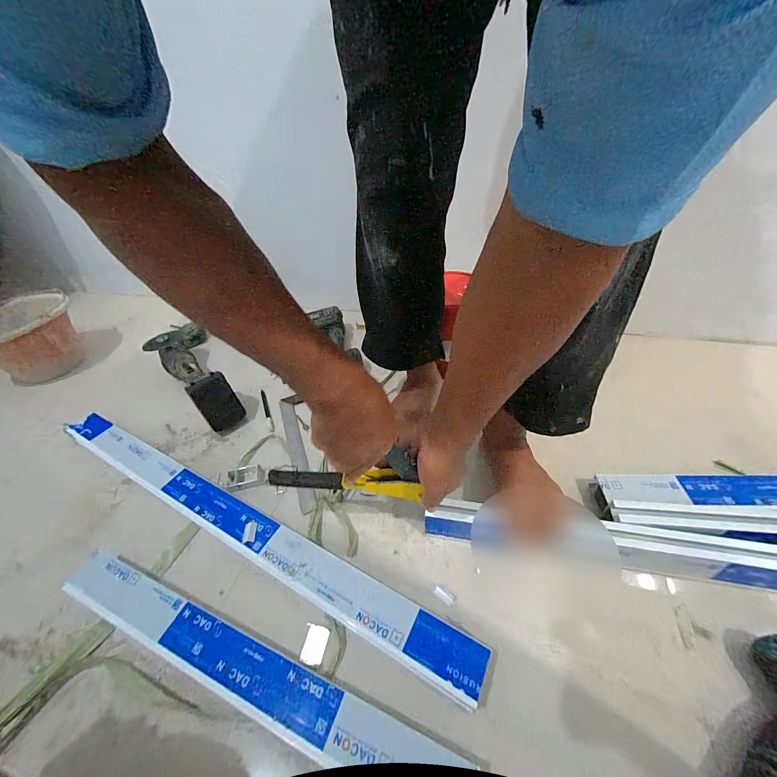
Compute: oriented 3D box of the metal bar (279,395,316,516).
[{"bbox_3d":[-0.192,0.111,0.695,0.036,0.009,0.307,-16,44,-11],"label":"metal bar"}]

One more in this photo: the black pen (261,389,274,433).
[{"bbox_3d":[-0.279,0.052,0.779,0.012,0.017,0.138,-20,44,-15],"label":"black pen"}]

